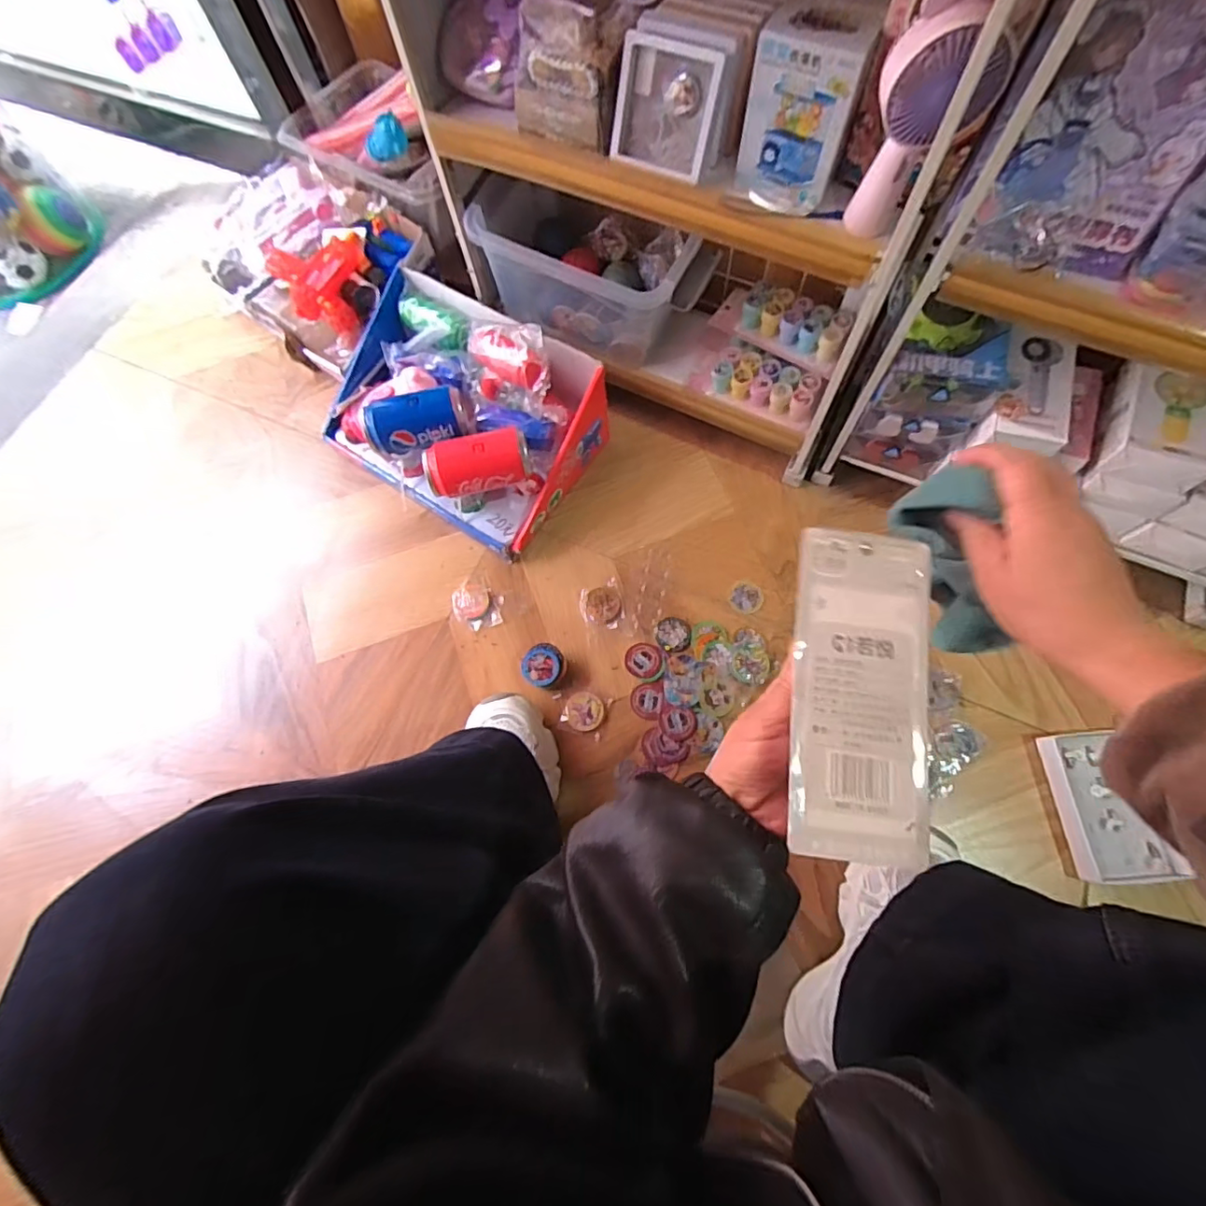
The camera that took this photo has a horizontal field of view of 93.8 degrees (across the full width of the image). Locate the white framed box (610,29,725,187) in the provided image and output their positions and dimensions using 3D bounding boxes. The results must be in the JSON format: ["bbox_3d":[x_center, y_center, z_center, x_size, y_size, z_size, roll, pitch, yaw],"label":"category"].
[{"bbox_3d":[0.054,-0.423,0.484,0.087,0.086,0.019,22,47,10],"label":"white framed box"}]

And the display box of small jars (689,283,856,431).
[{"bbox_3d":[0.206,-0.314,0.709,0.173,0.076,0.128,25,74,11],"label":"display box of small jars"}]

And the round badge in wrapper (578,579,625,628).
[{"bbox_3d":[0.000,0.005,0.748,0.054,0.008,0.065,-18,71,-4],"label":"round badge in wrapper"}]

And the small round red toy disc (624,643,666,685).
[{"bbox_3d":[0.055,0.076,0.722,0.053,0.004,0.046,38,77,14],"label":"small round red toy disc"}]

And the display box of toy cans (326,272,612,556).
[{"bbox_3d":[-0.198,-0.256,0.755,0.346,0.180,0.233,30,75,12],"label":"display box of toy cans"}]

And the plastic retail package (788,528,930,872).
[{"bbox_3d":[0.146,0.048,0.320,0.076,0.011,0.181,6,77,5],"label":"plastic retail package"}]

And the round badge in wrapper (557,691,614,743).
[{"bbox_3d":[-0.023,0.138,0.705,0.054,0.009,0.052,17,72,8],"label":"round badge in wrapper"}]

